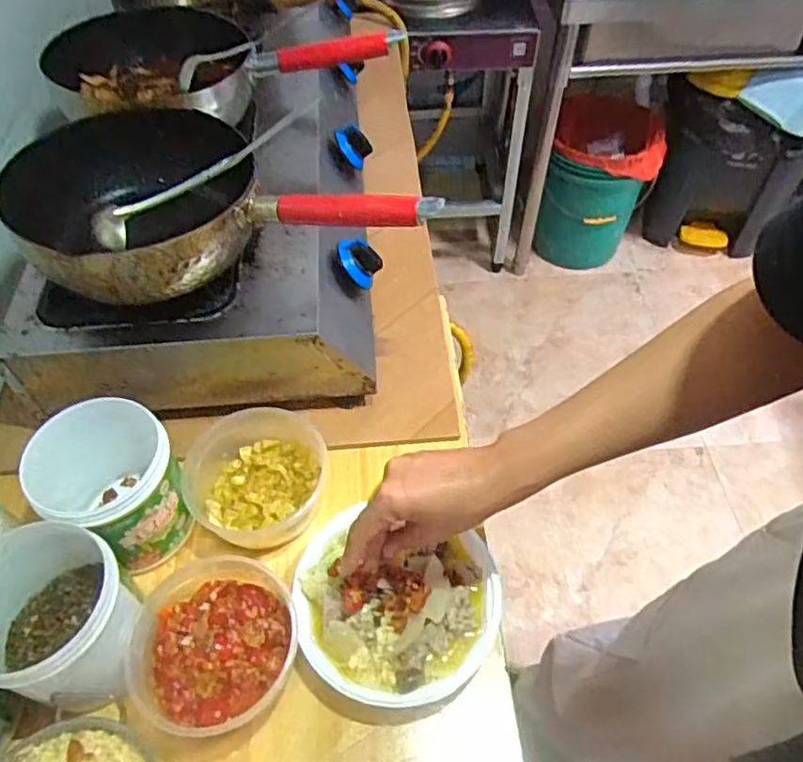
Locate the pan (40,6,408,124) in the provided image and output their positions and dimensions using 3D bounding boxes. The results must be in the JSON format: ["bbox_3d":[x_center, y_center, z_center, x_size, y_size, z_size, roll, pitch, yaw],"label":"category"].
[{"bbox_3d":[-0.218,-0.369,0.753,0.383,0.071,0.228,-11,54,-8],"label":"pan"}]

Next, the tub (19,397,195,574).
[{"bbox_3d":[-0.244,0.097,0.563,0.101,0.119,0.122,-22,56,-16],"label":"tub"}]

